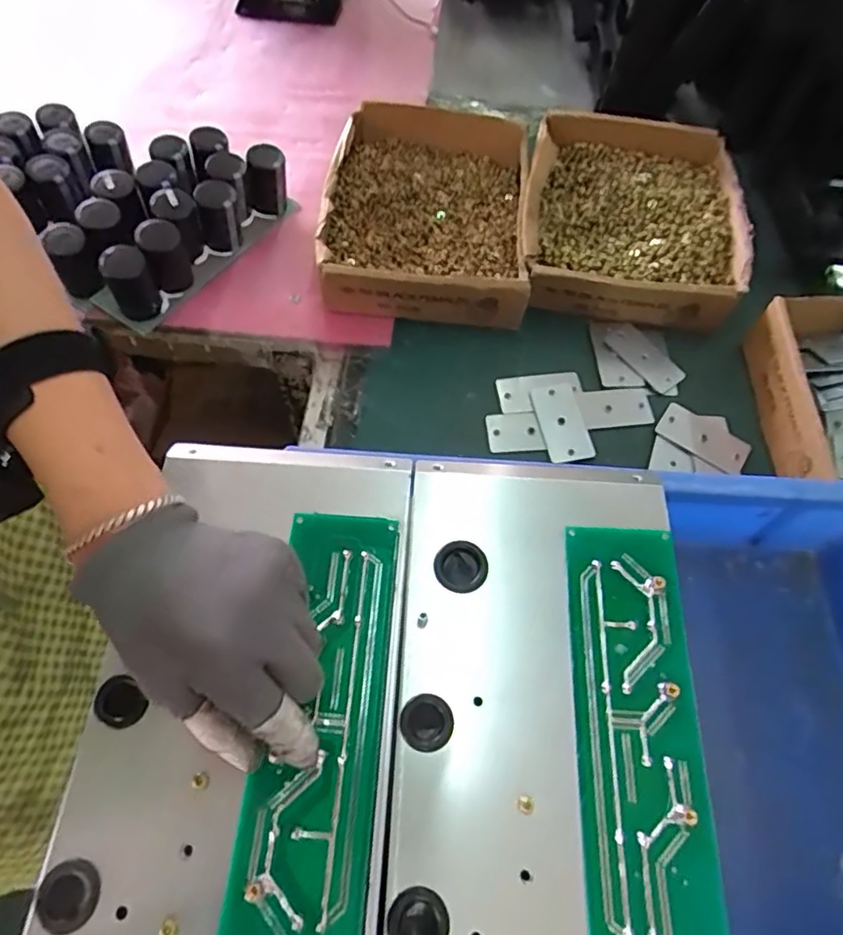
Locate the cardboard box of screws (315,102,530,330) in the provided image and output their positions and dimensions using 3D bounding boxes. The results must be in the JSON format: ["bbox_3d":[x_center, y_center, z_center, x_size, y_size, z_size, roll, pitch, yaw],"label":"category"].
[{"bbox_3d":[0.004,-0.239,0.541,0.171,0.057,0.242,4,62,2],"label":"cardboard box of screws"}]

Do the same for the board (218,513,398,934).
[{"bbox_3d":[-0.048,0.121,0.286,0.060,0.007,0.204,5,63,3],"label":"board"}]

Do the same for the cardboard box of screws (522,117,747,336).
[{"bbox_3d":[0.194,-0.232,0.546,0.196,0.050,0.231,9,62,5],"label":"cardboard box of screws"}]

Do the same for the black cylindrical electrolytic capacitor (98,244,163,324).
[{"bbox_3d":[-0.235,-0.149,0.479,0.032,0.058,0.026,-23,65,-12],"label":"black cylindrical electrolytic capacitor"}]

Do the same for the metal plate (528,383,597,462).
[{"bbox_3d":[0.112,-0.036,0.469,0.037,0.004,0.067,-12,68,-9],"label":"metal plate"}]

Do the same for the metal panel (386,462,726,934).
[{"bbox_3d":[0.061,0.129,0.286,0.142,0.009,0.278,3,62,1],"label":"metal panel"}]

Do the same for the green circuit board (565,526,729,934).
[{"bbox_3d":[0.105,0.128,0.285,0.057,0.007,0.203,2,62,1],"label":"green circuit board"}]

